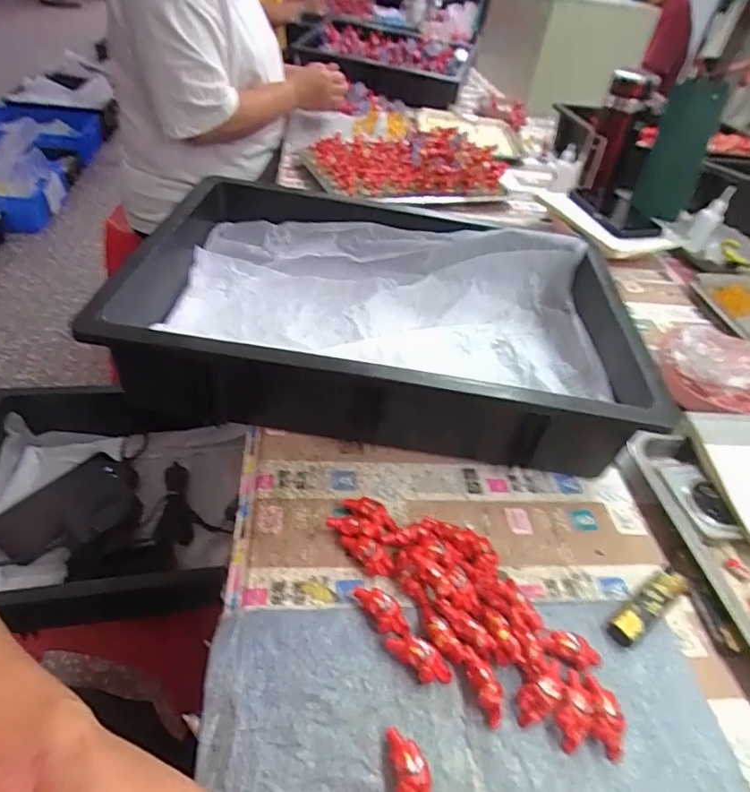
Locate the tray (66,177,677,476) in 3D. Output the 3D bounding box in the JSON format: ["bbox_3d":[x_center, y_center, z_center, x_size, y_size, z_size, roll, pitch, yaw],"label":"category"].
[{"bbox_3d":[0.005,-0.082,0.529,0.449,0.097,0.322,6,41,-4],"label":"tray"}]

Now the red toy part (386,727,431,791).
[{"bbox_3d":[0.018,0.196,0.281,0.019,0.014,0.041,0,42,-11],"label":"red toy part"}]

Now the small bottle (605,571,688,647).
[{"bbox_3d":[0.190,0.145,0.374,0.078,0.012,0.019,-22,50,-31],"label":"small bottle"}]

